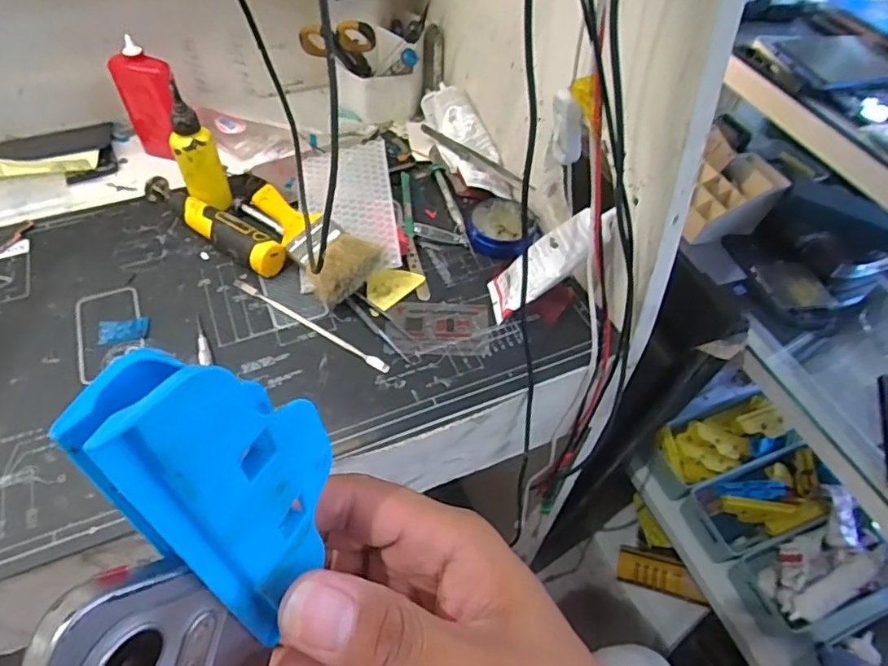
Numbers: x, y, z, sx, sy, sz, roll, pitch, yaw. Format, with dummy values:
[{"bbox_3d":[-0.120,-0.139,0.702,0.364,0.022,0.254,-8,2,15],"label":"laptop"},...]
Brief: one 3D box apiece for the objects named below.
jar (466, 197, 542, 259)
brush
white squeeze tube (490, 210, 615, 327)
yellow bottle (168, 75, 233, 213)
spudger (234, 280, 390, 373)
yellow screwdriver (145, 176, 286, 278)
[{"bbox_3d":[0.053,-0.099,0.529,0.061,0.019,0.058,1,54,-2],"label":"jar"},{"bbox_3d":[-0.119,-0.088,0.499,0.062,0.023,0.157,-44,55,-5],"label":"brush"},{"bbox_3d":[0.082,-0.054,0.443,0.021,0.129,0.040,26,49,-26],"label":"white squeeze tube"},{"bbox_3d":[-0.220,-0.161,0.494,0.034,0.103,0.027,-15,56,-13],"label":"yellow bottle"},{"bbox_3d":[-0.112,-0.008,0.463,0.162,0.004,0.008,28,58,17],"label":"spudger"},{"bbox_3d":[-0.213,-0.099,0.512,0.166,0.032,0.029,32,59,19],"label":"yellow screwdriver"}]

